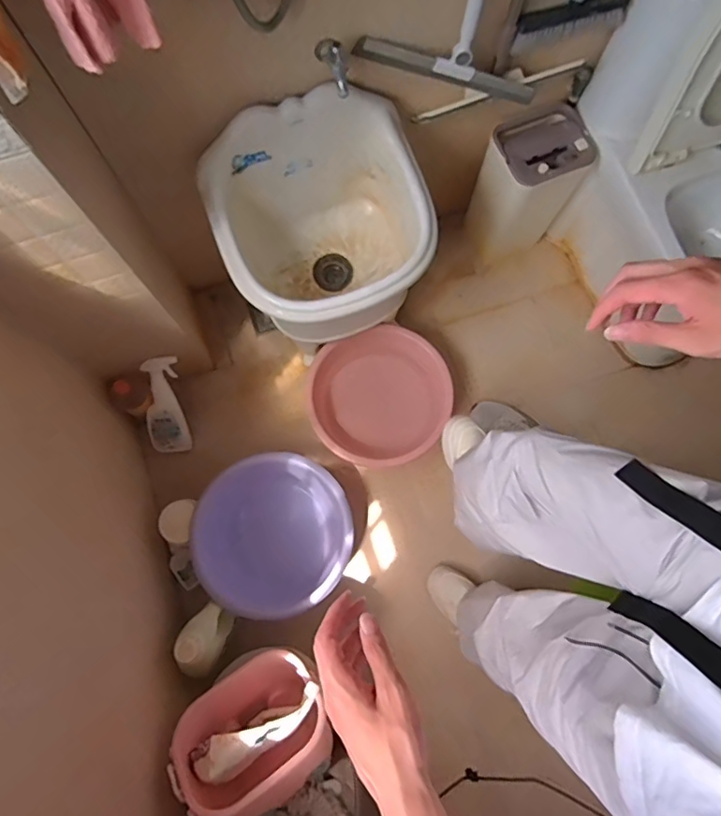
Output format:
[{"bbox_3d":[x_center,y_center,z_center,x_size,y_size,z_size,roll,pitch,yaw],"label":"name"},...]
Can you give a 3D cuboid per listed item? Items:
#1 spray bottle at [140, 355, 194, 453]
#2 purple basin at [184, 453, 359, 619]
[{"bbox_3d":[-0.488,-0.007,1.321,0.094,0.061,0.260,-1,115,0],"label":"spray bottle"},{"bbox_3d":[-0.207,0.302,1.290,0.361,0.151,0.363,0,76,0],"label":"purple basin"}]

